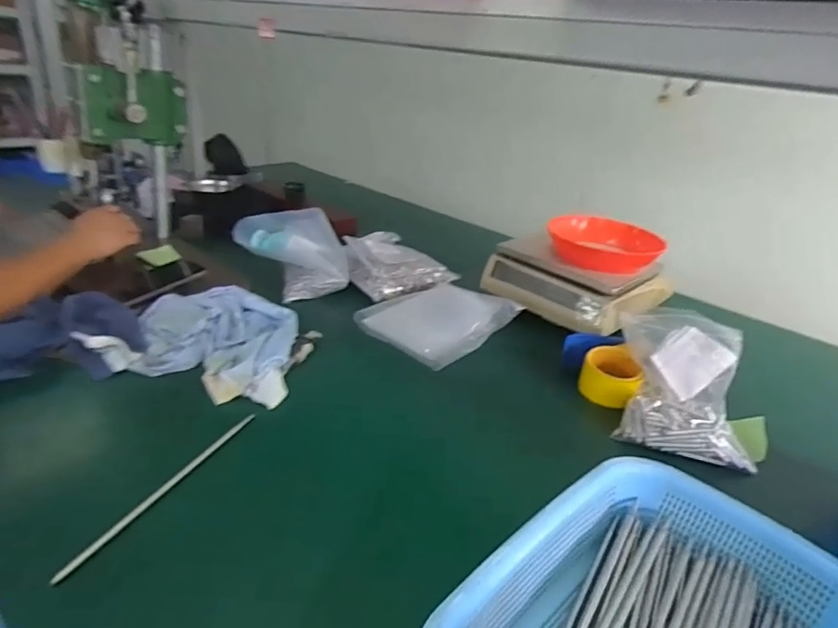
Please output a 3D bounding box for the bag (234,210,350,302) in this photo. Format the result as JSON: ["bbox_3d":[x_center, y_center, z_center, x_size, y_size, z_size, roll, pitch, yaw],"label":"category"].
[{"bbox_3d":[-0.222,-0.114,0.933,0.175,0.162,0.101,10,26,4],"label":"bag"}]

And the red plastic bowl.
[{"bbox_3d":[0.350,-0.134,0.982,0.210,0.047,0.213,15,27,14],"label":"red plastic bowl"}]

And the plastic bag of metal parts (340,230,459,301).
[{"bbox_3d":[-0.050,-0.102,1.052,0.211,0.072,0.164,-16,35,-39],"label":"plastic bag of metal parts"}]

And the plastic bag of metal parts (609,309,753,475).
[{"bbox_3d":[0.371,0.083,0.746,0.167,0.106,0.246,13,27,10],"label":"plastic bag of metal parts"}]

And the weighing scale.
[{"bbox_3d":[0.320,-0.061,1.021,0.280,0.122,0.288,-18,36,-42],"label":"weighing scale"}]

